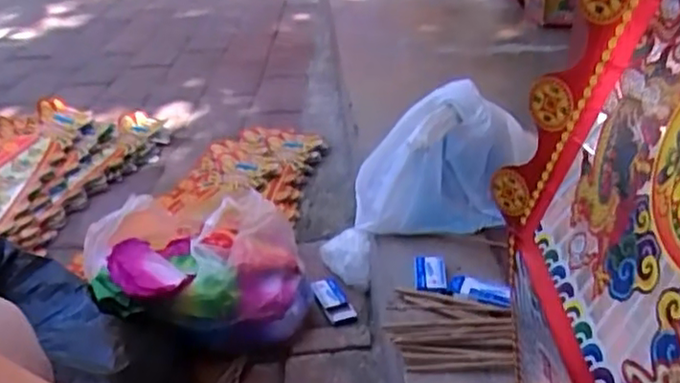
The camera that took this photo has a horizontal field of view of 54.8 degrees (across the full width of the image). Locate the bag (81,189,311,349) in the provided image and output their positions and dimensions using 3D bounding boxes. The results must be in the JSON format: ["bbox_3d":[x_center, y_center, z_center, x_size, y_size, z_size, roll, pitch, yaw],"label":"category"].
[{"bbox_3d":[-0.187,0.097,0.878,0.272,0.178,0.212,-14,32,-24],"label":"bag"}]

